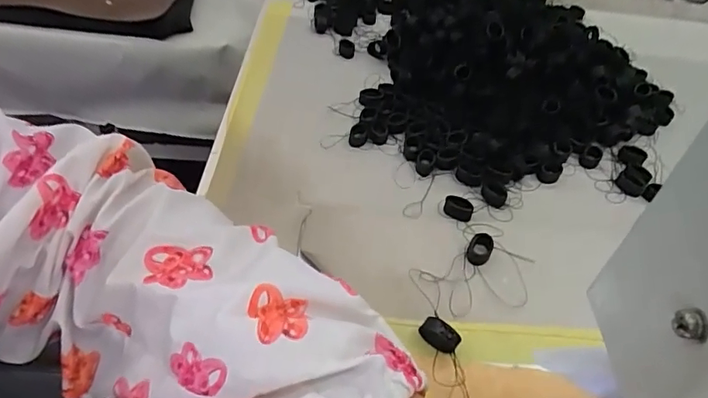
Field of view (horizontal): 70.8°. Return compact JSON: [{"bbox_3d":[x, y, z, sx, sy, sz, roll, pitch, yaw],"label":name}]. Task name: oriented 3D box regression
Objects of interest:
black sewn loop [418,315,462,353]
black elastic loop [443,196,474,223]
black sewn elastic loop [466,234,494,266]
[{"bbox_3d":[0.047,0.074,0.272,0.022,0.012,0.011,30,52,26],"label":"black sewn loop"},{"bbox_3d":[0.072,0.006,0.343,0.021,0.010,0.012,35,51,25],"label":"black elastic loop"},{"bbox_3d":[0.081,0.032,0.320,0.015,0.006,0.022,22,47,15],"label":"black sewn elastic loop"}]

